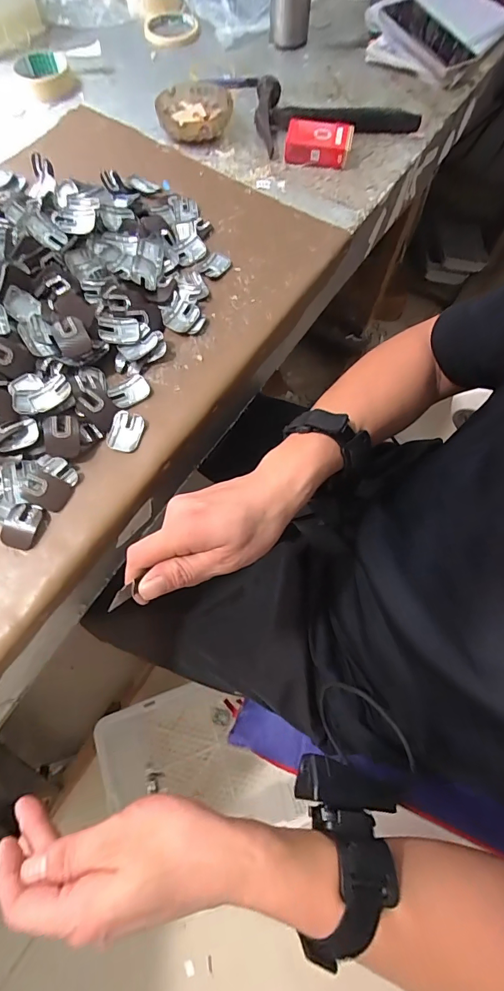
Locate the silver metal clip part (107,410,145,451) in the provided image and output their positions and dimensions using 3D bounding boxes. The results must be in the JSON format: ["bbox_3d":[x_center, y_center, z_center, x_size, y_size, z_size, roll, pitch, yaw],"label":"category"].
[{"bbox_3d":[-0.123,-0.063,0.398,0.030,0.008,0.039,15,69,6],"label":"silver metal clip part"}]

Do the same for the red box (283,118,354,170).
[{"bbox_3d":[0.090,-0.474,0.549,0.085,0.026,0.056,11,69,4],"label":"red box"}]

